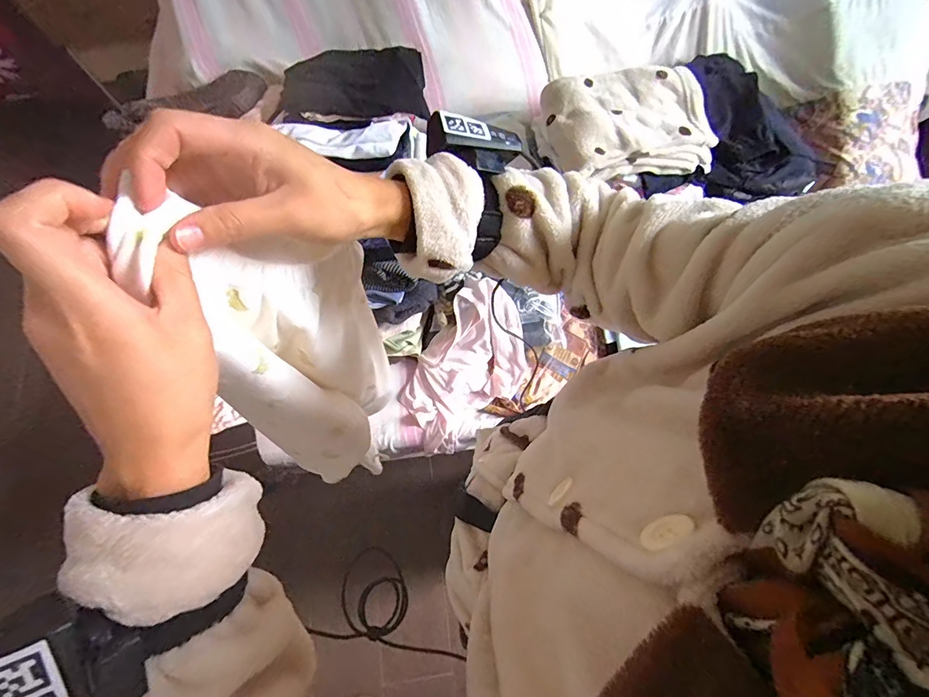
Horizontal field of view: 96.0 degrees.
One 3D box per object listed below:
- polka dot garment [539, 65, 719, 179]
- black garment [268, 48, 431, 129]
[{"bbox_3d":[0.347,-0.466,0.896,0.336,0.114,0.223,-8,71,-4],"label":"polka dot garment"},{"bbox_3d":[-0.229,-0.549,0.850,0.294,0.066,0.215,2,71,0],"label":"black garment"}]

